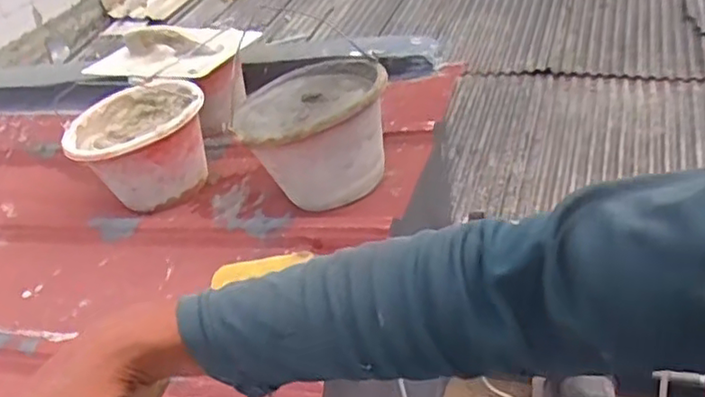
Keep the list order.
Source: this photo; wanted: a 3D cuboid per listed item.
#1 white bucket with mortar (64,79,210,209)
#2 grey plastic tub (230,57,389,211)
[{"bbox_3d":[-0.376,-0.098,1.176,0.230,0.175,0.233,-4,41,3],"label":"white bucket with mortar"},{"bbox_3d":[-0.056,-0.101,1.036,0.212,0.189,0.229,-4,41,3],"label":"grey plastic tub"}]

